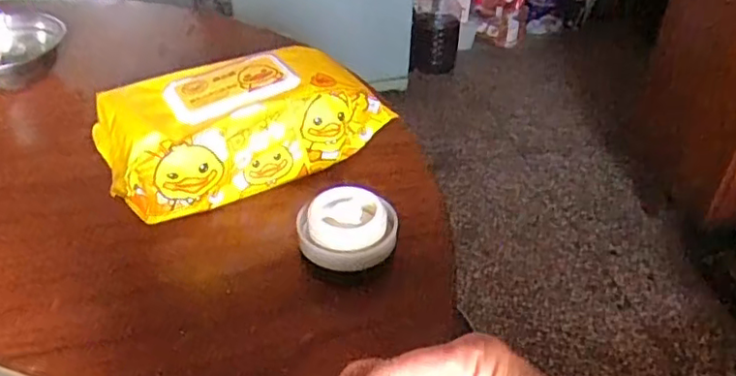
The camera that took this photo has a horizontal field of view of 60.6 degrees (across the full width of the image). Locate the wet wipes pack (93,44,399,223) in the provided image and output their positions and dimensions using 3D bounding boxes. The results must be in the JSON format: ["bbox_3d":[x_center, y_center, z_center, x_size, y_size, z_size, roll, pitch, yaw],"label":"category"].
[{"bbox_3d":[-0.099,-0.051,0.507,0.214,0.081,0.105,-18,42,-25],"label":"wet wipes pack"}]

